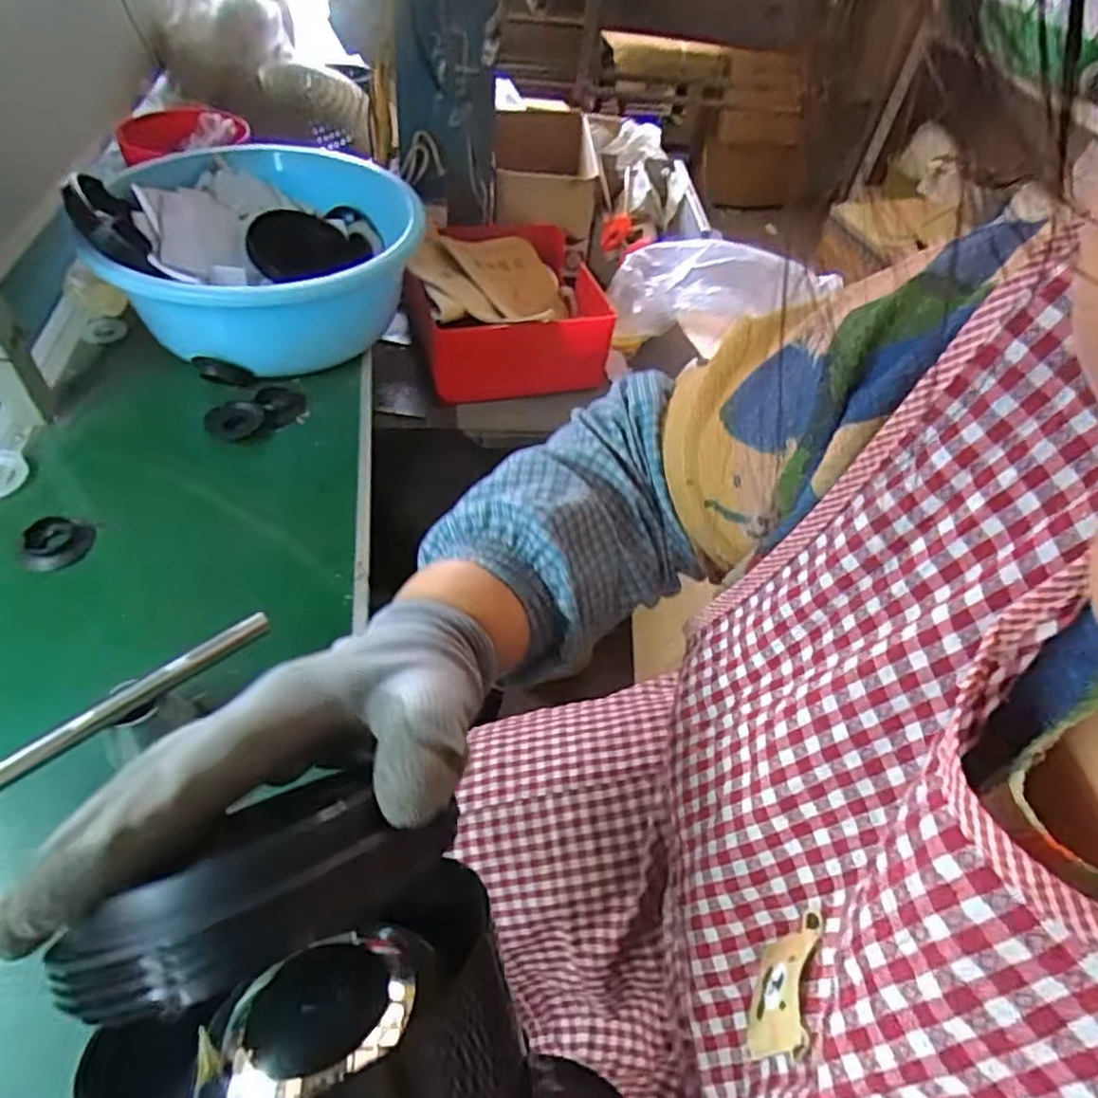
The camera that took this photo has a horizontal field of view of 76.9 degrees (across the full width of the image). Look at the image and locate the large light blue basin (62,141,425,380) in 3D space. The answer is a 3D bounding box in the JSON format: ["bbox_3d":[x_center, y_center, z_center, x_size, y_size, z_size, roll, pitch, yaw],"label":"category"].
[{"bbox_3d":[-0.319,-0.342,0.826,0.335,0.164,0.357,0,48,0],"label":"large light blue basin"}]

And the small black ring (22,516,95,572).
[{"bbox_3d":[-0.440,-0.006,0.617,0.052,0.018,0.053,0,48,0],"label":"small black ring"}]

